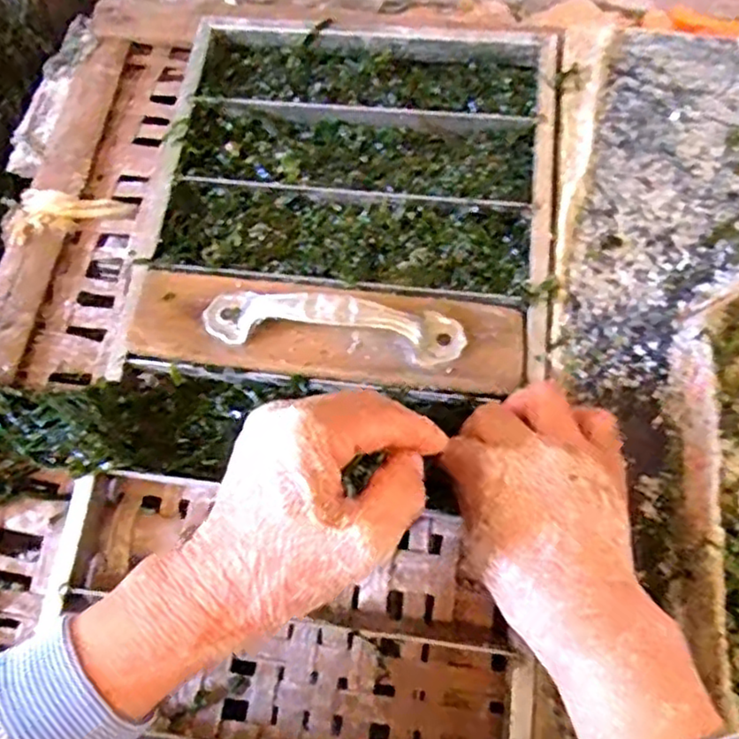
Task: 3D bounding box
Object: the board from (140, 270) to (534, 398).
[{"bbox_3d":[-0.023,-0.027,0.376,0.213,0.035,0.056,7,52,4],"label":"board"}]

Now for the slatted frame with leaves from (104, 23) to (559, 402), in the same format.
[{"bbox_3d":[-0.013,-0.115,0.423,0.243,0.034,0.261,6,64,6],"label":"slatted frame with leaves"}]

